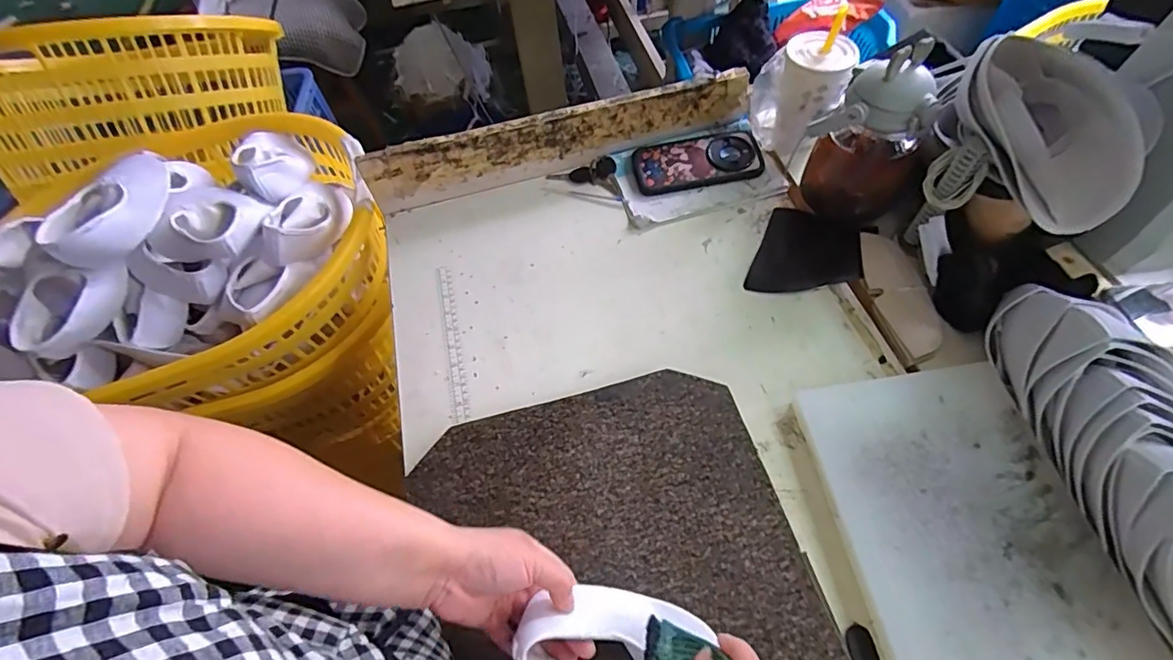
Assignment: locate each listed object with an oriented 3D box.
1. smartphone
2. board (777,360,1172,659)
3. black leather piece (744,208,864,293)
[{"bbox_3d":[0.154,-0.233,0.747,0.170,0.013,0.088,-10,68,4],"label":"smartphone"},{"bbox_3d":[0.310,0.174,0.456,0.200,0.020,0.288,-13,58,5],"label":"board"},{"bbox_3d":[0.270,-0.090,0.658,0.115,0.009,0.131,18,65,22],"label":"black leather piece"}]

